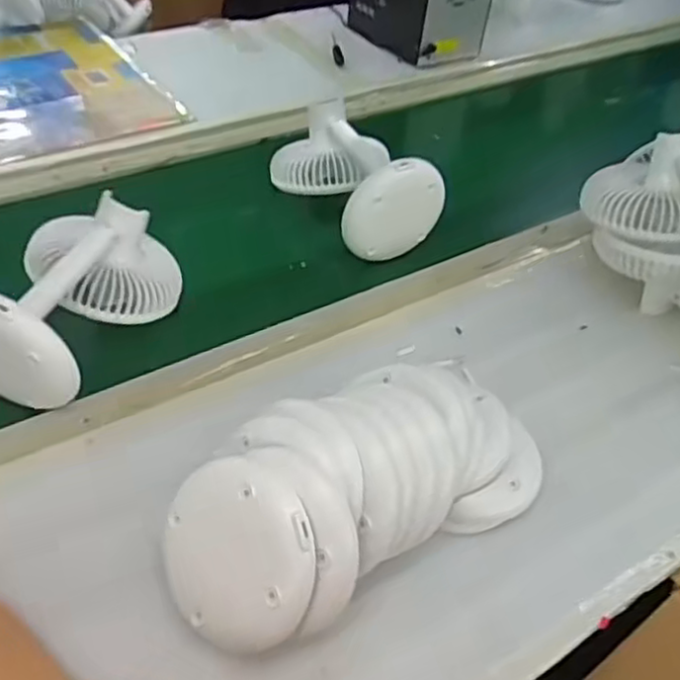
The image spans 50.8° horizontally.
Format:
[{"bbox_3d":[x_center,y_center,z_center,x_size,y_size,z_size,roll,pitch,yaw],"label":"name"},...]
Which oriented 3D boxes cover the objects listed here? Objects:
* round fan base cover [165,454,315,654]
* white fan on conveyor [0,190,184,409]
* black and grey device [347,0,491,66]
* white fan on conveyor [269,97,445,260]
[{"bbox_3d":[-0.062,0.124,0.418,0.100,0.103,0.013,8,-1,29],"label":"round fan base cover"},{"bbox_3d":[-0.222,-0.042,0.584,0.113,0.107,0.204,18,33,10],"label":"white fan on conveyor"},{"bbox_3d":[0.126,-0.536,1.101,0.142,0.149,0.188,-23,52,-27],"label":"black and grey device"},{"bbox_3d":[0.010,-0.175,0.751,0.106,0.098,0.189,-20,51,-25],"label":"white fan on conveyor"}]

